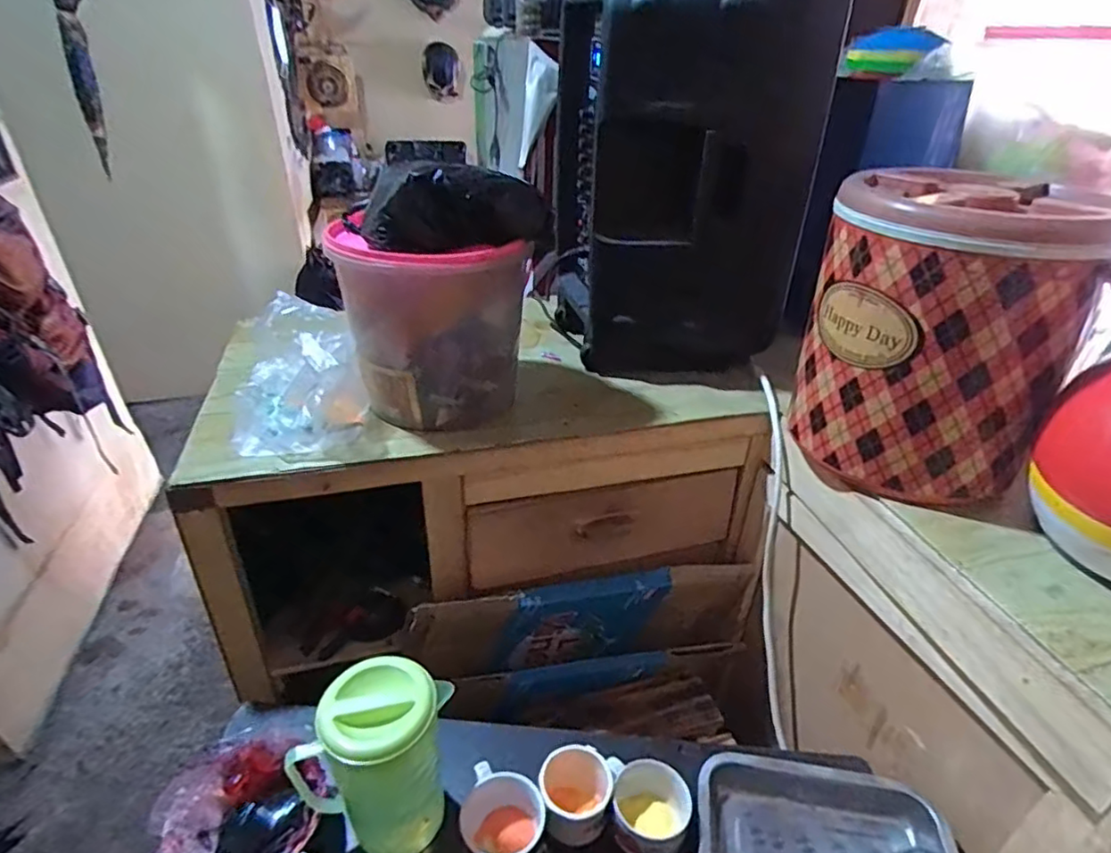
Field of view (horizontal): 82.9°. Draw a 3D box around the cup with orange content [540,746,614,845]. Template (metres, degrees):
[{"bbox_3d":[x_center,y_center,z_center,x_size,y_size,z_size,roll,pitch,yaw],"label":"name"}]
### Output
[{"bbox_3d":[0.022,0.403,0.691,0.074,0.068,0.081,0,32,0],"label":"cup with orange content"}]

